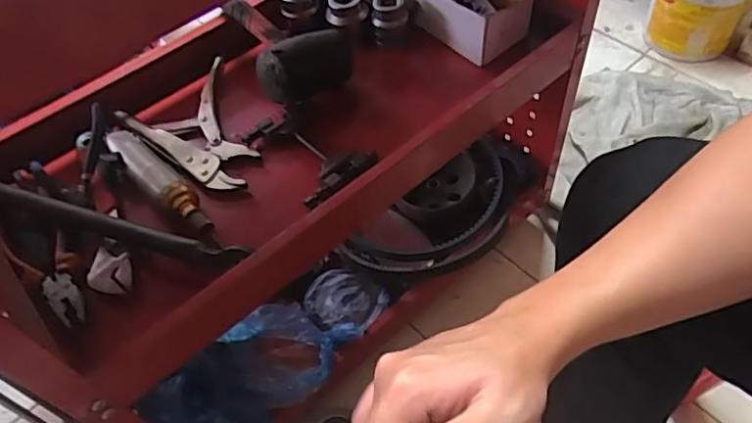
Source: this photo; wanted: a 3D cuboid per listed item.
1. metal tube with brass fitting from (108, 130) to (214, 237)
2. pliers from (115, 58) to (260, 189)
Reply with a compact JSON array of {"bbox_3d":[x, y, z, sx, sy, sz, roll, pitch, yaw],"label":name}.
[{"bbox_3d":[-0.222,-0.033,0.614,0.170,0.031,0.036,36,63,27],"label":"metal tube with brass fitting"},{"bbox_3d":[-0.198,-0.100,0.682,0.136,0.028,0.189,-35,58,-20],"label":"pliers"}]

